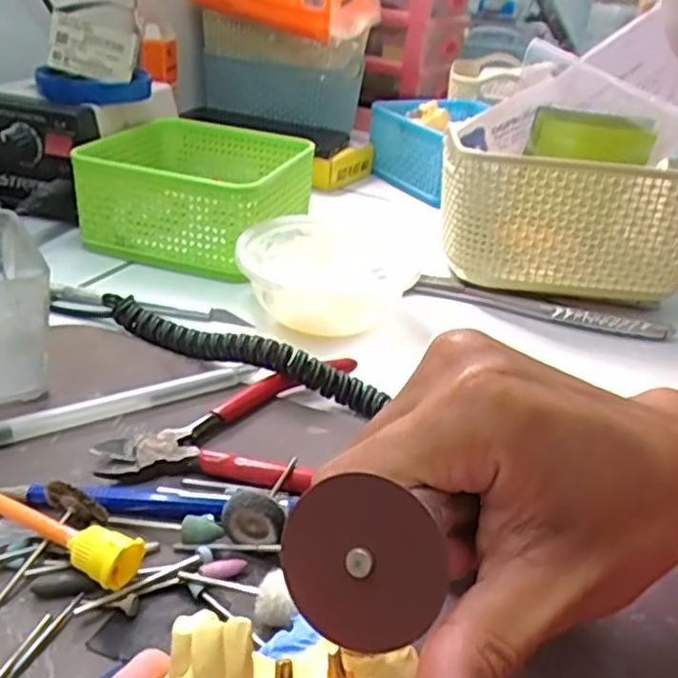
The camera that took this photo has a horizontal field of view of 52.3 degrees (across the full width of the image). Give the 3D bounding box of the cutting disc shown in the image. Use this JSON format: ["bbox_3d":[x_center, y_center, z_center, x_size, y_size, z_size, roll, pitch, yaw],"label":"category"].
[{"bbox_3d":[0.004,0.041,0.128,0.031,0.030,0.004,27,5,18],"label":"cutting disc"}]

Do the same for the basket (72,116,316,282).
[{"bbox_3d":[-0.094,-0.104,0.491,0.125,0.067,0.131,13,30,11],"label":"basket"}]

